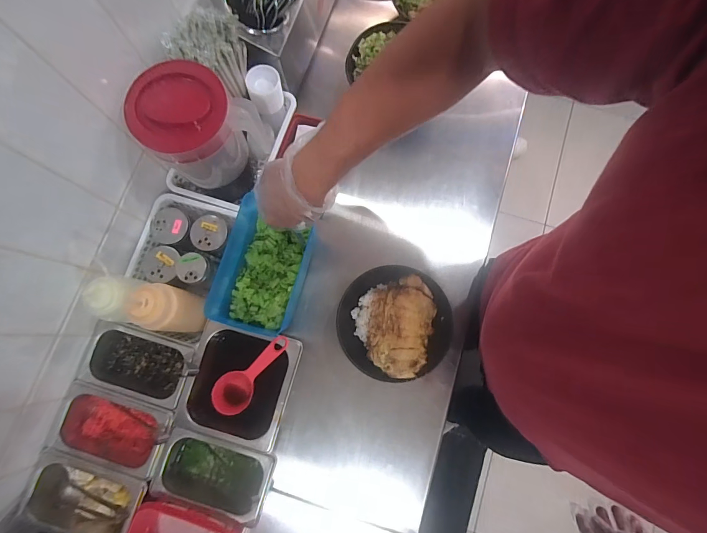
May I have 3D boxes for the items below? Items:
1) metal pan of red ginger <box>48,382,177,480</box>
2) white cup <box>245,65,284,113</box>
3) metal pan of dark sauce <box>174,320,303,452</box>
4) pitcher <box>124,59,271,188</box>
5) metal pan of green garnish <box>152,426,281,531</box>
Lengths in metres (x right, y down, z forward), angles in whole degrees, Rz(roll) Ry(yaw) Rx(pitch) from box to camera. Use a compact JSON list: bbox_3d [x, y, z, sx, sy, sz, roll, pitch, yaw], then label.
[{"bbox_3d":[-0.381,0.258,0.576,0.189,0.073,0.105,15,79,3],"label":"metal pan of red ginger"},{"bbox_3d":[-0.147,-0.299,0.604,0.055,0.048,0.053,0,79,0],"label":"white cup"},{"bbox_3d":[-0.187,0.190,0.598,0.174,0.081,0.171,14,79,3],"label":"metal pan of dark sauce"},{"bbox_3d":[-0.234,-0.208,0.554,0.150,0.158,0.116,-32,80,-6],"label":"pitcher"},{"bbox_3d":[-0.212,0.322,0.568,0.174,0.069,0.101,17,79,4],"label":"metal pan of green garnish"}]

